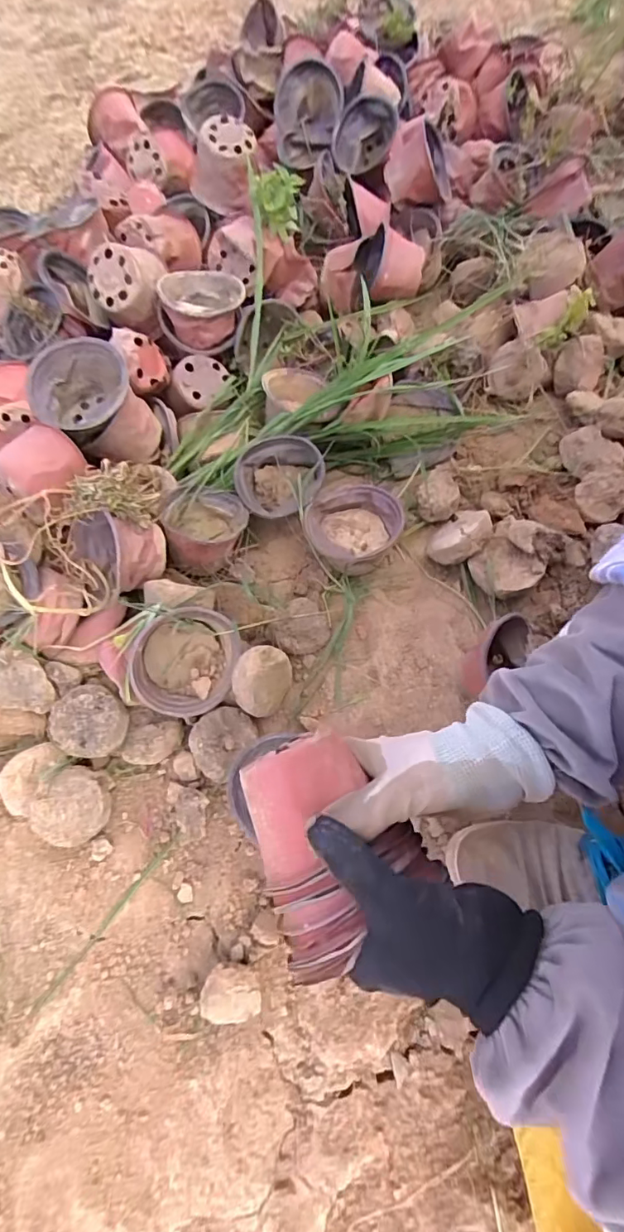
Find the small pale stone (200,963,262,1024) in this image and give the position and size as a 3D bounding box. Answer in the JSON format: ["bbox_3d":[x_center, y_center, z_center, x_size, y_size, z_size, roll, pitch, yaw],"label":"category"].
[{"bbox_3d":[-0.067,0.323,0.425,0.049,0.033,0.040,6,67,6],"label":"small pale stone"}]

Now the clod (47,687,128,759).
[{"bbox_3d":[-0.224,0.106,0.500,0.072,0.030,0.066,-1,66,3],"label":"clod"}]

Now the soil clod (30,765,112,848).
[{"bbox_3d":[-0.230,0.187,0.484,0.054,0.058,0.069,10,67,8],"label":"soil clod"}]

